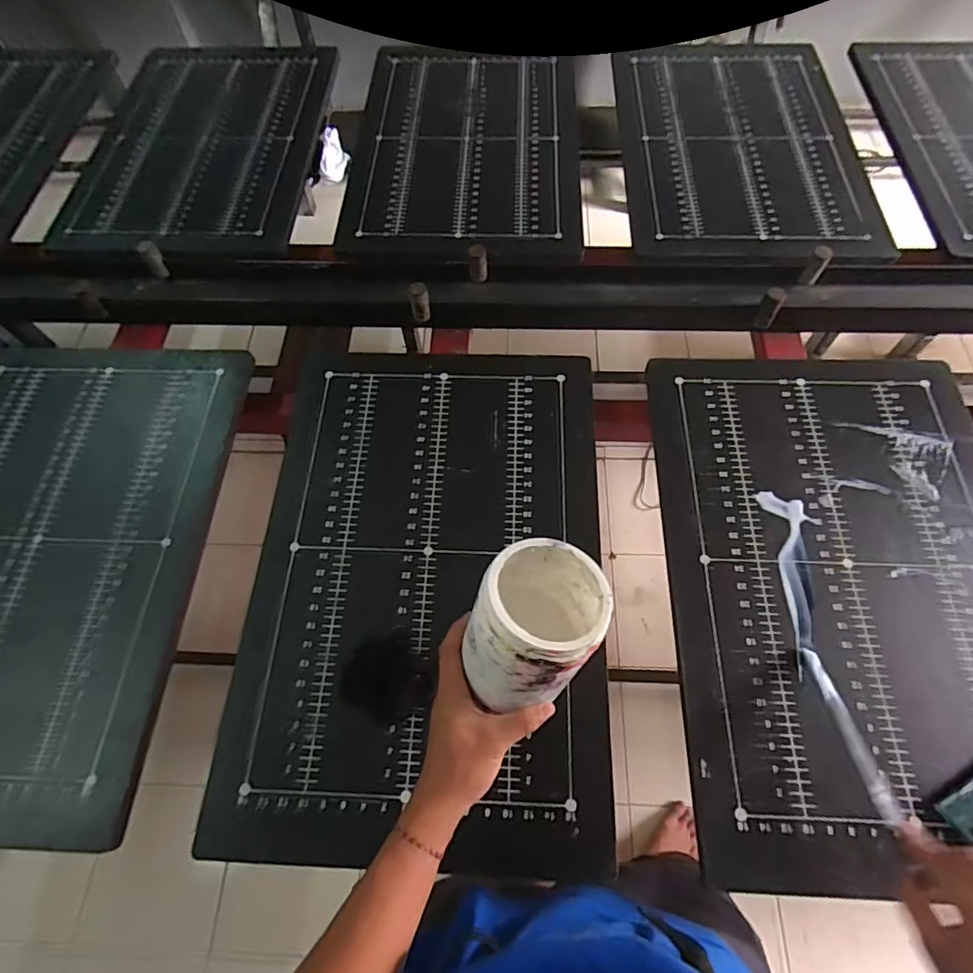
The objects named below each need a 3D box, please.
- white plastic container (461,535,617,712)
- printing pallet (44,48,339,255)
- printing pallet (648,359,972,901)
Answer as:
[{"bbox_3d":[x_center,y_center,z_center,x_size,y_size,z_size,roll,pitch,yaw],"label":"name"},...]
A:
[{"bbox_3d":[0.039,0.120,0.450,0.100,0.140,0.112,37,49,21],"label":"white plastic container"},{"bbox_3d":[-0.521,-0.638,0.953,0.402,0.023,0.618,-1,64,-1],"label":"printing pallet"},{"bbox_3d":[0.413,0.096,0.592,0.397,0.019,0.585,3,64,1],"label":"printing pallet"}]

